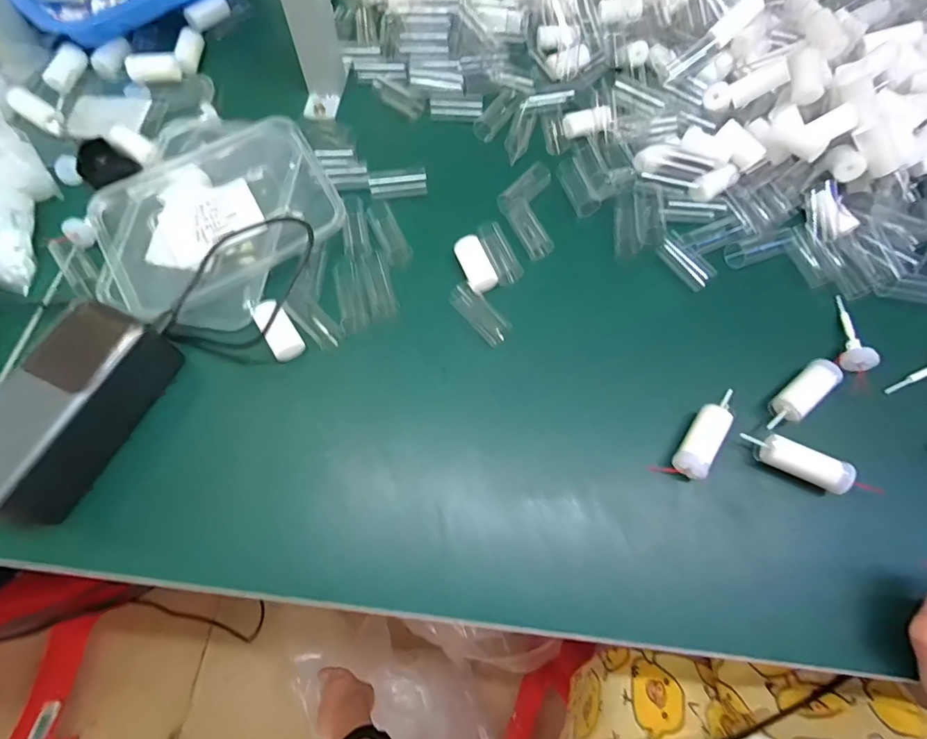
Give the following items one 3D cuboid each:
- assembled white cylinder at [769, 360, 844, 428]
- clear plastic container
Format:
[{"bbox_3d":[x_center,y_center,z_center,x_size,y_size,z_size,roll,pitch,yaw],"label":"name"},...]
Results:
[{"bbox_3d":[0.232,0.020,0.319,0.065,0.022,0.021,-36,73,-16],"label":"assembled white cylinder"},{"bbox_3d":[-0.193,-0.127,0.356,0.168,0.034,0.136,-28,72,-14],"label":"clear plastic container"}]

